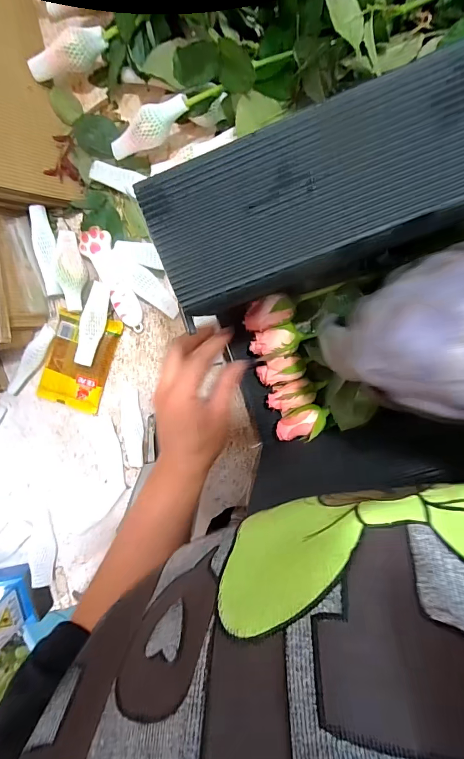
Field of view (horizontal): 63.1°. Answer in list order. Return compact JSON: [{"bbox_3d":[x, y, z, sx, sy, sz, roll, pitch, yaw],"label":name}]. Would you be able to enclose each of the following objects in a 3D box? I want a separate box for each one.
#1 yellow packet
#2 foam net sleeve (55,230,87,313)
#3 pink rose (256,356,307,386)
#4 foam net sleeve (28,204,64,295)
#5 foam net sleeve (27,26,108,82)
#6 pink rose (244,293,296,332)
[{"bbox_3d":[-0.175,-0.021,0.426,0.072,0.022,0.110,20,97,2],"label":"yellow packet"},{"bbox_3d":[-0.173,-0.118,0.408,0.028,0.027,0.085,0,96,4],"label":"foam net sleeve"},{"bbox_3d":[0.048,-0.009,0.371,0.046,0.027,0.024,-13,95,5],"label":"pink rose"},{"bbox_3d":[-0.197,-0.137,0.405,0.017,0.022,0.090,-4,96,4],"label":"foam net sleeve"},{"bbox_3d":[-0.163,-0.314,0.369,0.083,0.025,0.030,-4,96,22],"label":"foam net sleeve"},{"bbox_3d":[0.034,-0.063,0.353,0.047,0.023,0.030,-18,95,6],"label":"pink rose"}]

